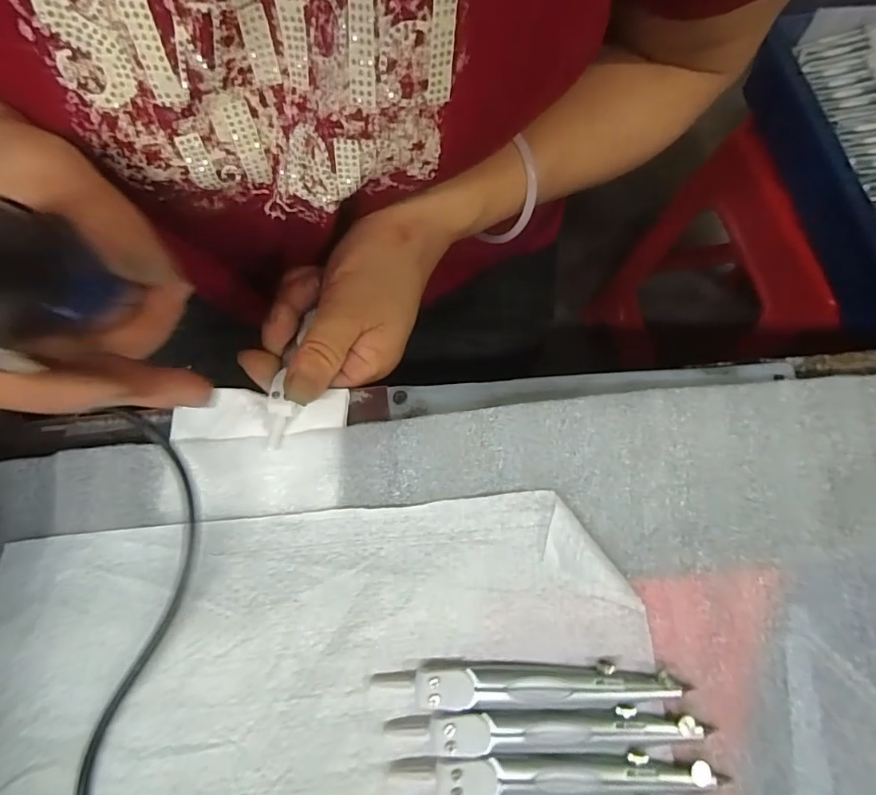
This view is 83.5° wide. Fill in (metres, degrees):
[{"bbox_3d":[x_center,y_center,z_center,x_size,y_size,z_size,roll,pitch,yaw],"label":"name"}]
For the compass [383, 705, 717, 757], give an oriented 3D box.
[{"bbox_3d":[0.043,0.132,0.195,0.125,0.006,0.014,-3,71,0],"label":"compass"}]

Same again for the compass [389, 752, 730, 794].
[{"bbox_3d":[0.044,0.147,0.189,0.122,0.006,0.014,0,71,1],"label":"compass"}]

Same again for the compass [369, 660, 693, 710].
[{"bbox_3d":[0.037,0.117,0.200,0.124,0.007,0.015,-2,71,0],"label":"compass"}]

